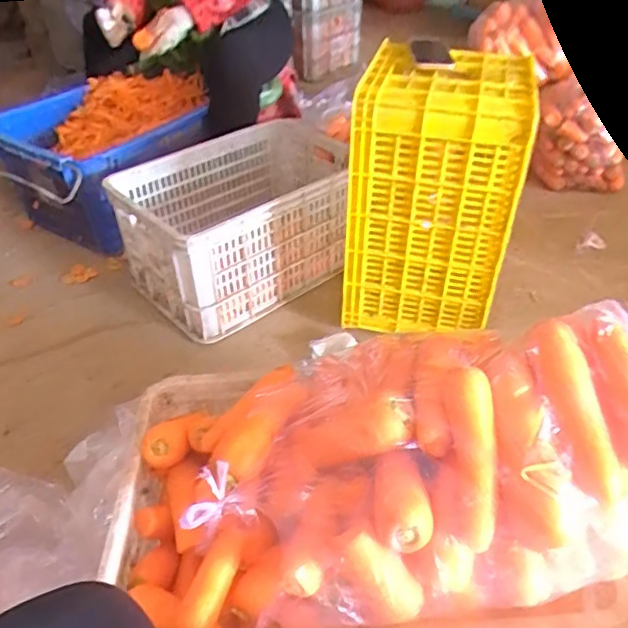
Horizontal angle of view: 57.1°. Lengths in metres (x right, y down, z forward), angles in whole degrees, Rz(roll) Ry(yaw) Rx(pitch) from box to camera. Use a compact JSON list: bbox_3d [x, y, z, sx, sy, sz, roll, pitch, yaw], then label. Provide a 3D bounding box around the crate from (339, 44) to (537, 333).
[{"bbox_3d":[0.230,-0.229,1.137,0.291,0.477,0.238,7,41,11],"label":"crate"}]

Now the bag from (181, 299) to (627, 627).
[{"bbox_3d":[0.106,0.127,0.587,0.435,0.188,0.292,-4,40,-3],"label":"bag"}]

